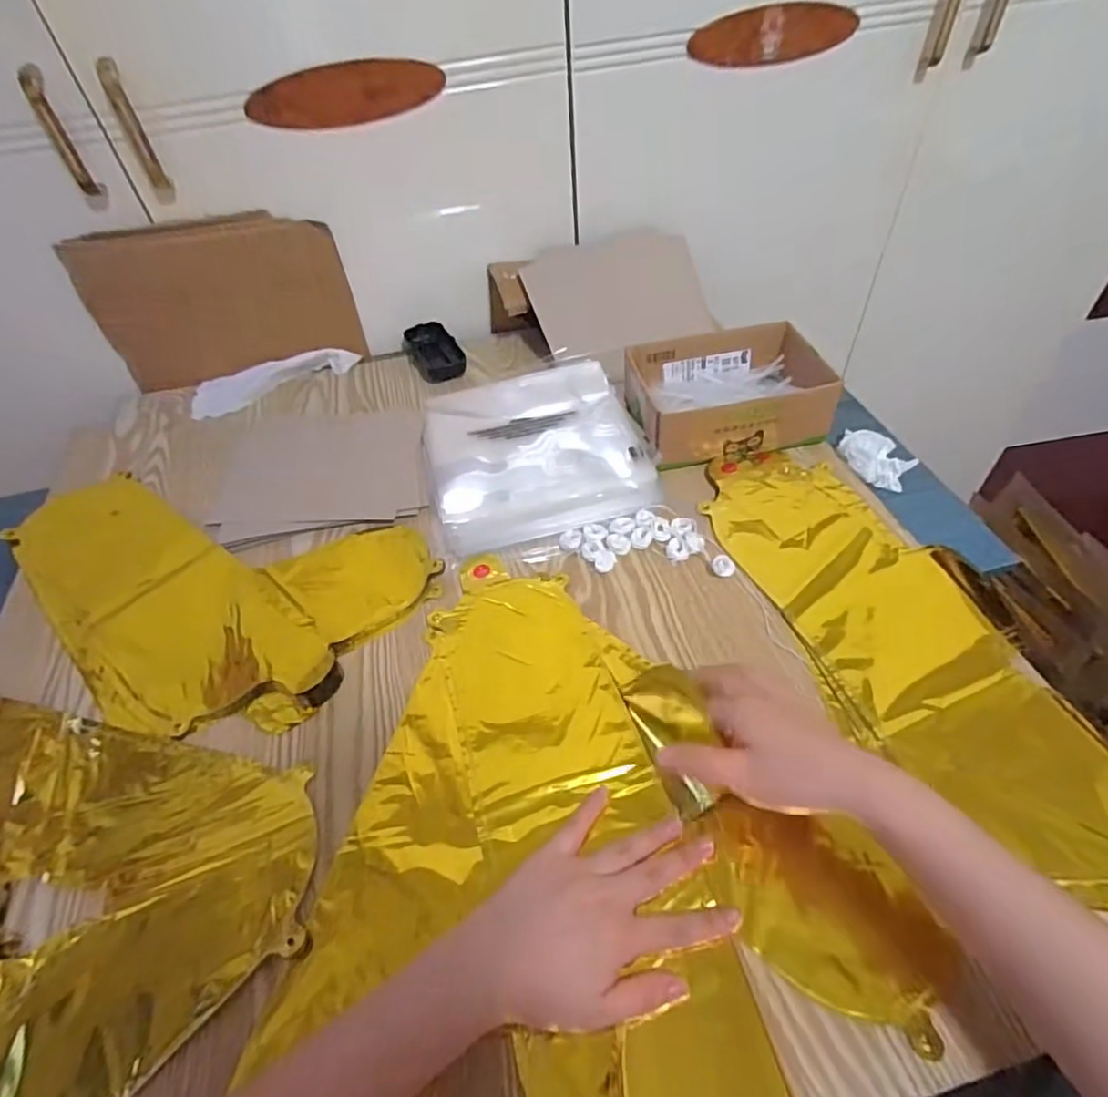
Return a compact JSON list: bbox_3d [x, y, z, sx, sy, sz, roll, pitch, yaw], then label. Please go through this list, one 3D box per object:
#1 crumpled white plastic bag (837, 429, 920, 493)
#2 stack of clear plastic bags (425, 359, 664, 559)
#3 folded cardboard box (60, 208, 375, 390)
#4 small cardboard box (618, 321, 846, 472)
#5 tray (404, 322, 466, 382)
[{"bbox_3d":[0.319,-0.088,0.602,0.070,0.035,0.062,8,50,12],"label":"crumpled white plastic bag"},{"bbox_3d":[-0.021,-0.109,0.631,0.211,0.022,0.253,-13,49,-6],"label":"stack of clear plastic bags"},{"bbox_3d":[-0.381,-0.286,0.707,0.278,0.170,0.022,-8,48,-2],"label":"folded cardboard box"},{"bbox_3d":[0.181,-0.165,0.633,0.196,0.059,0.144,-10,48,-4],"label":"small cardboard box"},{"bbox_3d":[-0.148,-0.245,0.756,0.056,0.020,0.105,-22,50,-14],"label":"tray"}]

